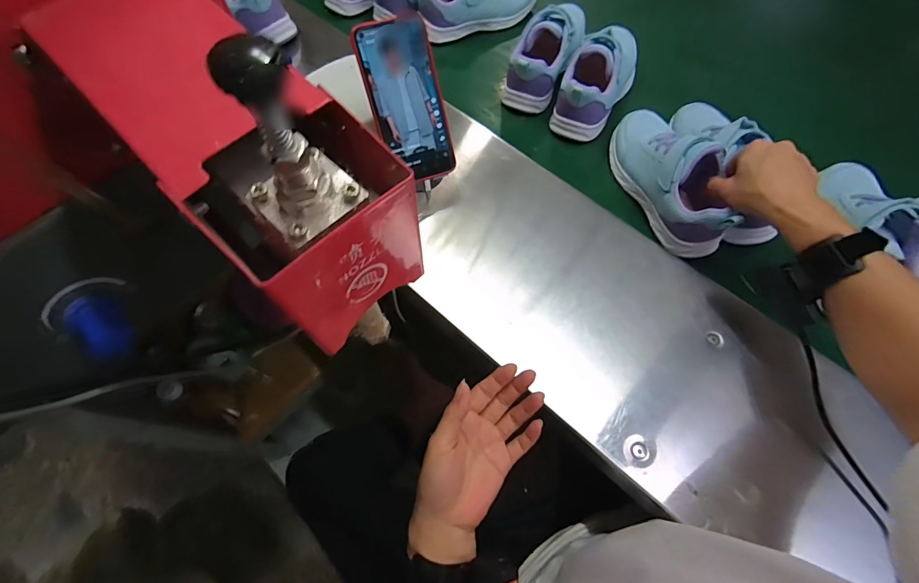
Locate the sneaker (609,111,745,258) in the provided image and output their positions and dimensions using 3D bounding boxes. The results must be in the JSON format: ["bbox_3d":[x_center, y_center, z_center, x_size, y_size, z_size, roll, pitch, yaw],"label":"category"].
[{"bbox_3d":[0.260,-0.147,0.506,0.073,0.106,0.203,-16,64,-7],"label":"sneaker"}]

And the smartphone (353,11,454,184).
[{"bbox_3d":[-0.055,-0.201,0.444,0.076,0.156,0.006,-18,25,-8],"label":"smartphone"}]

